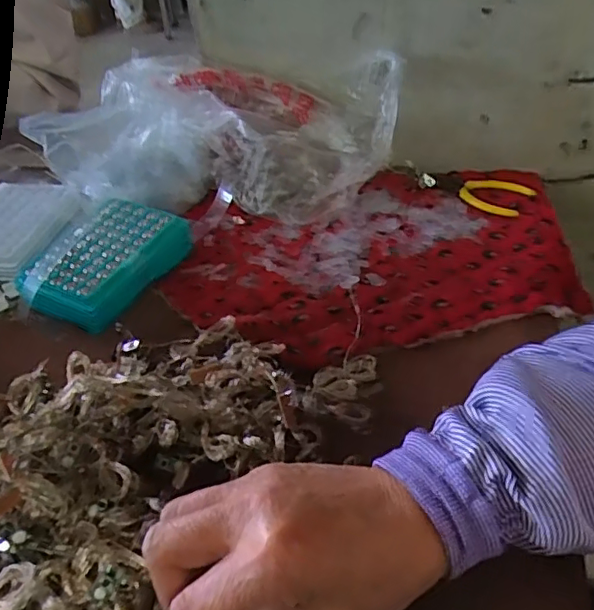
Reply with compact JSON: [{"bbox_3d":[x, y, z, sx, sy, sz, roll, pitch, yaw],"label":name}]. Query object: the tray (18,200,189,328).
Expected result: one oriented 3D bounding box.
[{"bbox_3d":[-0.176,-0.048,0.519,0.113,0.031,0.133,14,46,23],"label":"tray"}]

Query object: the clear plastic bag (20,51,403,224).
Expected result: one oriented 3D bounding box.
[{"bbox_3d":[-0.077,-0.175,0.575,0.332,0.112,0.129,8,44,18],"label":"clear plastic bag"}]

